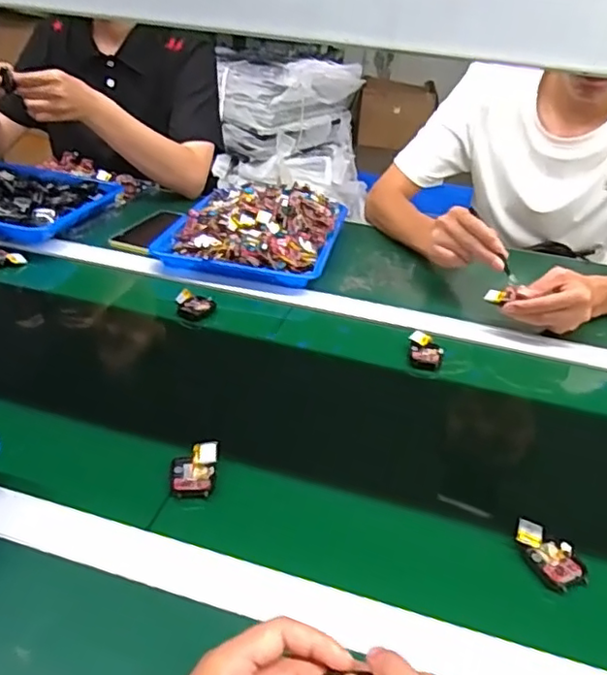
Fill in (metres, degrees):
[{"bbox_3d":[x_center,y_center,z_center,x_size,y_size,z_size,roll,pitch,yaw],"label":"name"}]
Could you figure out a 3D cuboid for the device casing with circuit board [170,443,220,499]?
[{"bbox_3d":[-0.096,0.117,0.528,0.039,0.018,0.051,1,33,-5],"label":"device casing with circuit board"}]

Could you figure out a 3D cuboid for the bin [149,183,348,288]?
[{"bbox_3d":[-0.071,-0.171,0.937,0.243,0.073,0.278,11,34,10],"label":"bin"}]

